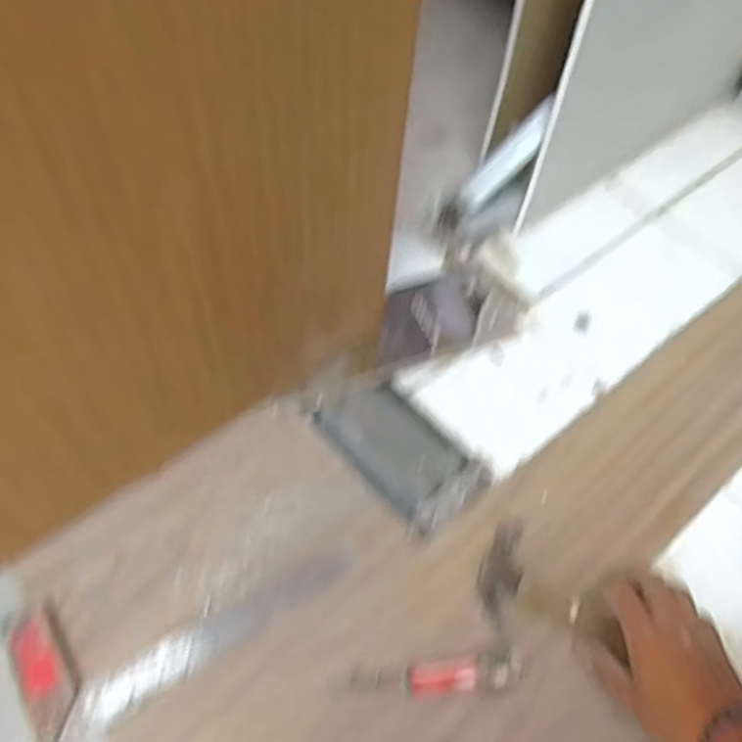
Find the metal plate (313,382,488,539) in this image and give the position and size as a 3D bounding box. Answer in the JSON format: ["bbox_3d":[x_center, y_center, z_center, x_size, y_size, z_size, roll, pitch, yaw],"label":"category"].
[{"bbox_3d":[0.032,0.085,0.729,0.104,0.010,0.180,-35,66,-23],"label":"metal plate"}]

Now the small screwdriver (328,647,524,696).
[{"bbox_3d":[0.049,0.267,0.580,0.160,0.032,0.030,-1,57,-5],"label":"small screwdriver"}]

